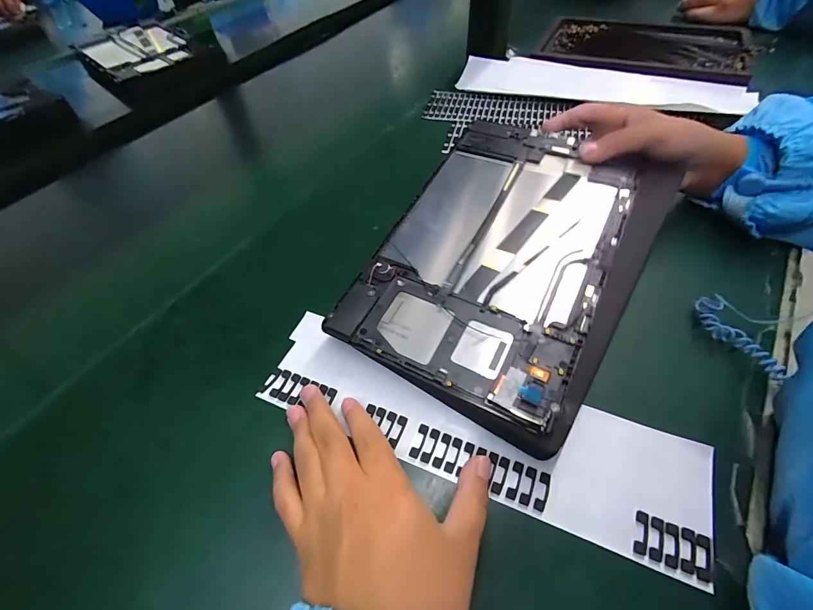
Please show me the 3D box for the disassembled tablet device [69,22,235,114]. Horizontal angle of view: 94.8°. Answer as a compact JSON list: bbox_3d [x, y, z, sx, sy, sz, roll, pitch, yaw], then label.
[{"bbox_3d":[-0.417,-0.391,0.609,0.241,0.063,0.157,36,63,26],"label":"disassembled tablet device"}]

